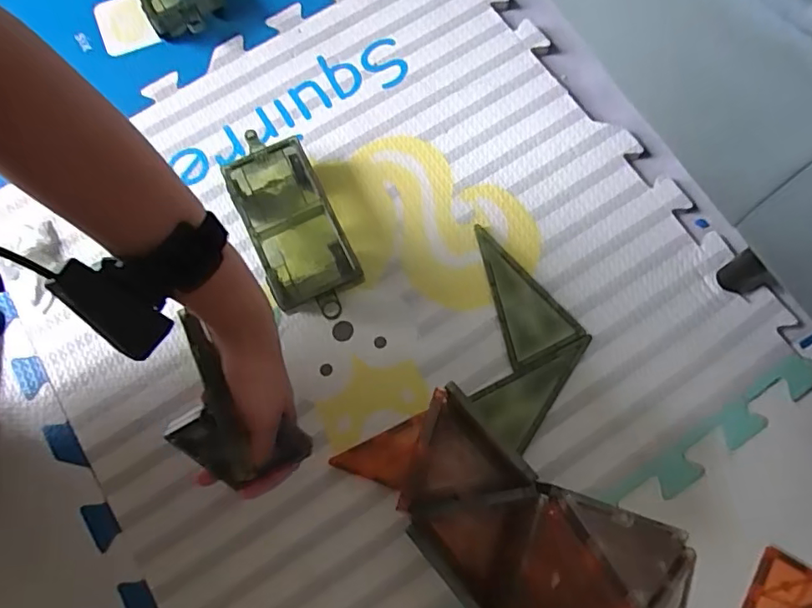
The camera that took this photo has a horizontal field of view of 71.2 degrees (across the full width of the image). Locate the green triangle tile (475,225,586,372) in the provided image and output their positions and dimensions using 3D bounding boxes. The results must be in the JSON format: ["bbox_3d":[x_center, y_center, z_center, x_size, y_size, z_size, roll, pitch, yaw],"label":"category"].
[{"bbox_3d":[0.099,-0.012,0.511,0.067,0.004,0.127,-26,75,-5],"label":"green triangle tile"}]

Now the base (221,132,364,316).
[{"bbox_3d":[-0.102,-0.071,0.513,0.075,0.044,0.171,-24,75,-5],"label":"base"}]

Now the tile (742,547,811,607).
[{"bbox_3d":[0.298,0.234,0.435,0.065,0.004,0.069,31,77,10],"label":"tile"}]

